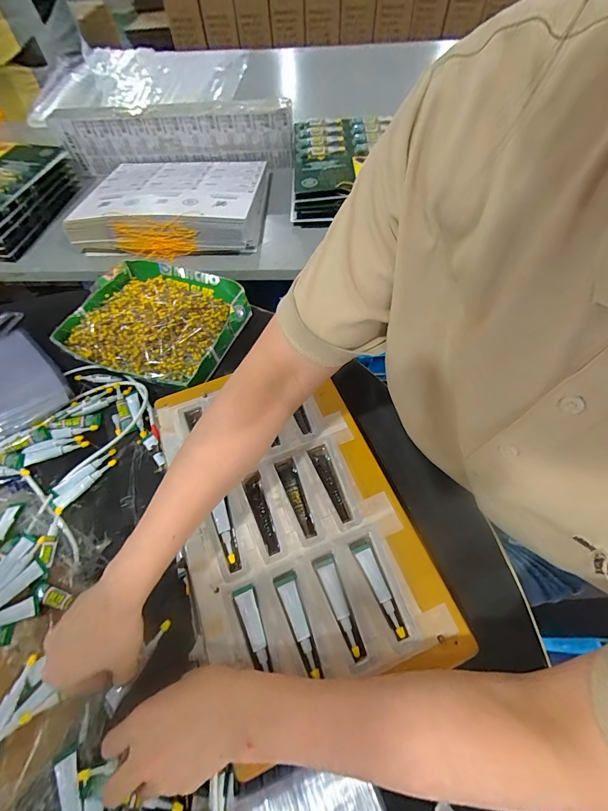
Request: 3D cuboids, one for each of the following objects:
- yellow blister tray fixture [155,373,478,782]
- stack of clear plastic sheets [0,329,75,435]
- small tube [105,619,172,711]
[{"bbox_3d":[-0.018,0.112,0.384,0.226,0.034,0.369,-21,60,-8],"label":"yellow blister tray fixture"},{"bbox_3d":[-0.416,-0.039,0.499,0.103,0.027,0.172,-39,65,-18],"label":"stack of clear plastic sheets"},{"bbox_3d":[-0.158,0.246,0.333,0.015,0.005,0.079,30,68,17],"label":"small tube"}]

